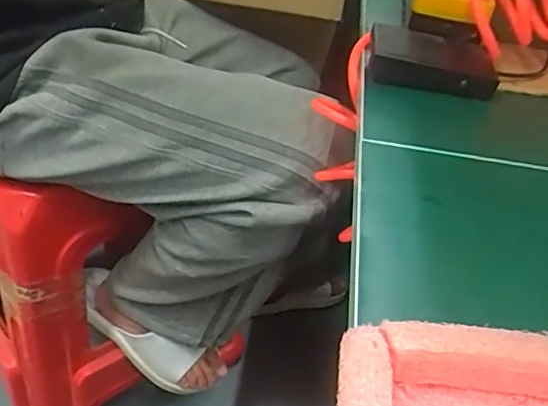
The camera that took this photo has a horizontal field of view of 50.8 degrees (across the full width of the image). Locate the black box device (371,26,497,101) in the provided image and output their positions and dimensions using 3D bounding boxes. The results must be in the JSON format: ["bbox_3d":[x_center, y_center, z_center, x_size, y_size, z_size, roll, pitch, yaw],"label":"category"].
[{"bbox_3d":[0.134,-0.120,0.487,0.106,0.024,0.071,10,38,2],"label":"black box device"}]

